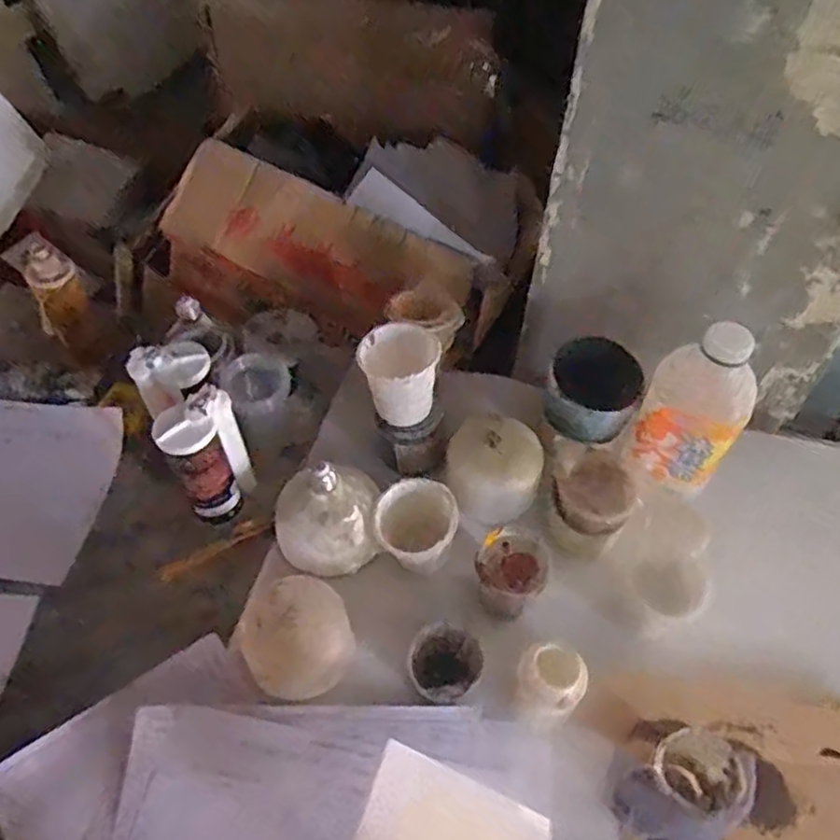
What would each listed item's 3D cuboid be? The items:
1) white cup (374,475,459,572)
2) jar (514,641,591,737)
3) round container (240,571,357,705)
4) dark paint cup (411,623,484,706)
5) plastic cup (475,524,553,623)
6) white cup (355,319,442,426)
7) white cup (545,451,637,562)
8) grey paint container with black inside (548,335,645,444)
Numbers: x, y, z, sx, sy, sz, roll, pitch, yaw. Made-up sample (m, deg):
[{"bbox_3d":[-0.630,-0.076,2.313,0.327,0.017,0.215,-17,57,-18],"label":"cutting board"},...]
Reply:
[{"bbox_3d":[-0.003,0.108,0.661,0.078,0.068,0.077,7,53,5],"label":"white cup"},{"bbox_3d":[0.108,0.227,0.576,0.053,0.088,0.049,0,52,0],"label":"jar"},{"bbox_3d":[-0.109,0.194,0.610,0.092,0.080,0.084,0,52,0],"label":"round container"},{"bbox_3d":[0.022,0.222,0.603,0.062,0.050,0.063,0,52,0],"label":"dark paint cup"},{"bbox_3d":[0.085,0.142,0.636,0.064,0.065,0.063,0,52,0],"label":"plastic cup"},{"bbox_3d":[-0.019,-0.045,0.675,0.074,0.068,0.076,0,52,0],"label":"white cup"},{"bbox_3d":[0.170,0.089,0.684,0.074,0.075,0.081,0,52,0],"label":"white cup"},{"bbox_3d":[0.181,-0.028,0.714,0.094,0.066,0.096,0,52,0],"label":"grey paint container with black inside"}]

